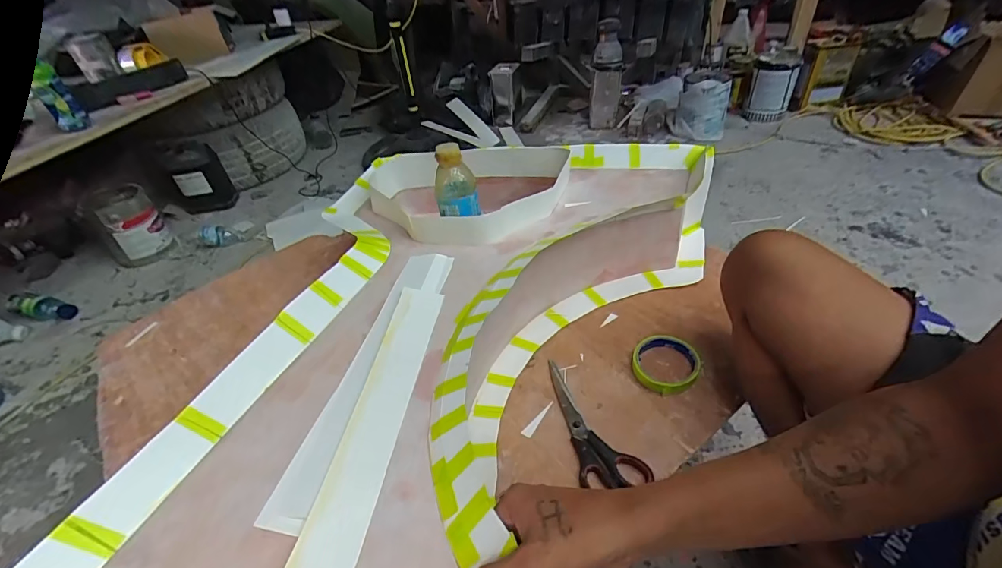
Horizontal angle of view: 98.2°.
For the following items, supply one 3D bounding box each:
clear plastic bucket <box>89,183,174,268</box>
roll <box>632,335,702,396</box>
[{"bbox_3d":[-1.158,-0.183,1.363,0.145,0.211,0.163,30,52,35],"label":"clear plastic bucket"},{"bbox_3d":[0.227,0.110,0.599,0.085,0.022,0.087,-4,41,3],"label":"roll"}]

